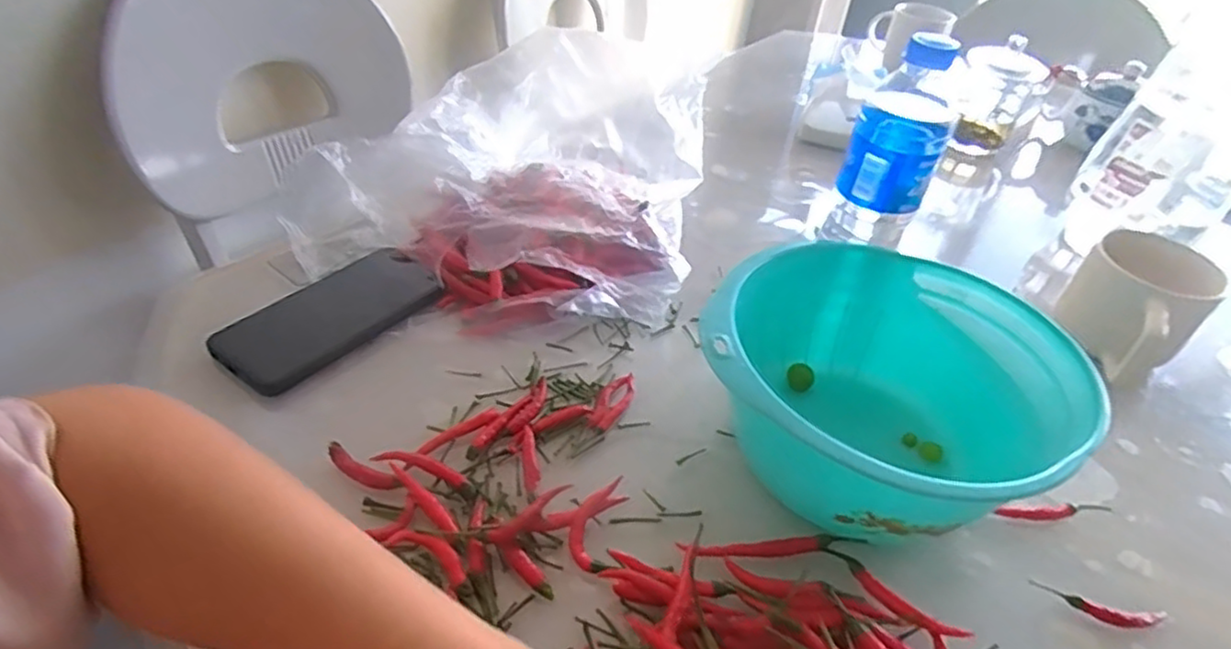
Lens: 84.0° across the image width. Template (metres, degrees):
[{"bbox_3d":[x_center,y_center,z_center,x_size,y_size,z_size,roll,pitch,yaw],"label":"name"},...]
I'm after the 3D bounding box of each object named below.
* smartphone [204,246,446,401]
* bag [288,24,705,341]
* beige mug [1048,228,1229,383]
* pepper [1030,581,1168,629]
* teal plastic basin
[{"bbox_3d":[-0.210,-0.007,0.511,0.077,0.017,0.159,29,46,23],"label":"smartphone"},{"bbox_3d":[-0.073,-0.161,0.639,0.299,0.102,0.406,12,41,6],"label":"bag"},{"bbox_3d":[0.398,-0.013,0.537,0.091,0.085,0.090,-24,50,-31],"label":"beige mug"},{"bbox_3d":[0.278,0.163,0.392,0.072,0.006,0.014,12,41,6],"label":"pepper"},{"bbox_3d":[0.170,0.042,0.437,0.198,0.098,0.211,4,41,-3],"label":"teal plastic basin"}]

